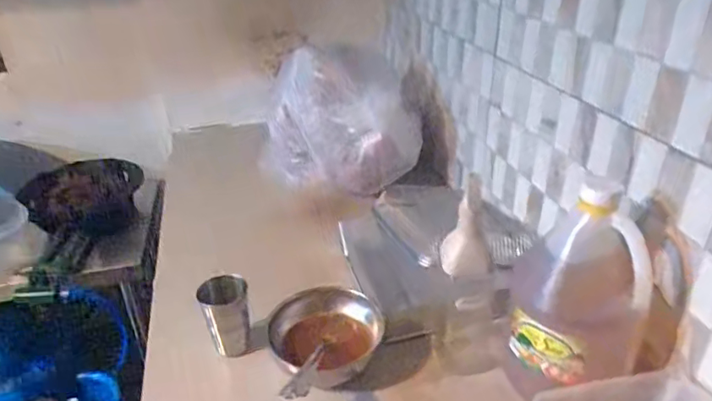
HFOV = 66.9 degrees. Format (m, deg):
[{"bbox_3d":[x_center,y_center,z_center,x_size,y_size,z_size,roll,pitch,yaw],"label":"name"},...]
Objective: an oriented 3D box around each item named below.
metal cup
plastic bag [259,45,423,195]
[{"bbox_3d":[-0.176,0.156,0.731,0.060,0.102,0.060,-2,28,1],"label":"metal cup"},{"bbox_3d":[-0.033,-0.144,1.045,0.292,0.256,0.175,-3,30,0],"label":"plastic bag"}]

